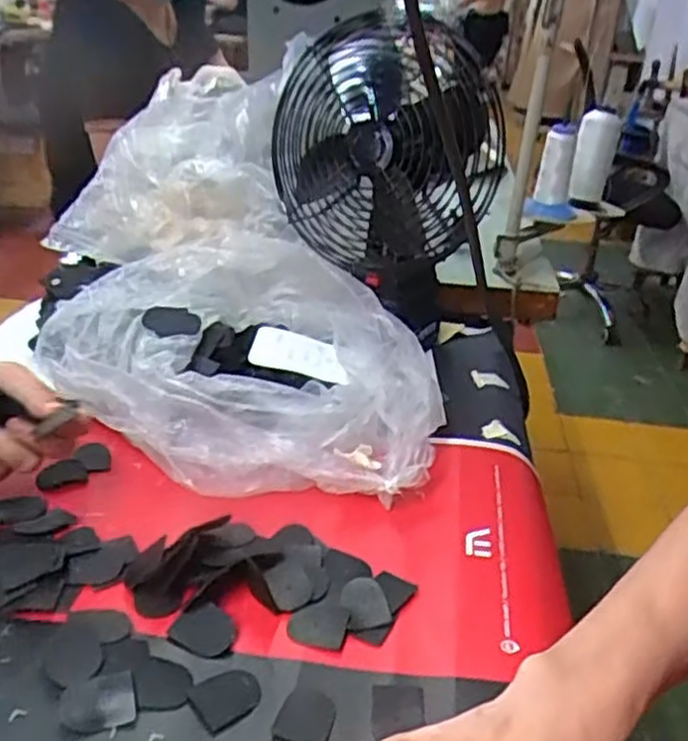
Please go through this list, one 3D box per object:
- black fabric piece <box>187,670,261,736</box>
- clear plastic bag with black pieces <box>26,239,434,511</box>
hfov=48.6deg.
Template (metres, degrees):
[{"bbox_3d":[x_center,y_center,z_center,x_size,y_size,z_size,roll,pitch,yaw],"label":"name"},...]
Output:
[{"bbox_3d":[-0.061,0.170,0.396,0.035,0.004,0.028,-19,36,-36],"label":"black fabric piece"},{"bbox_3d":[-0.072,-0.008,0.627,0.334,0.106,0.218,22,33,29],"label":"clear plastic bag with black pieces"}]

